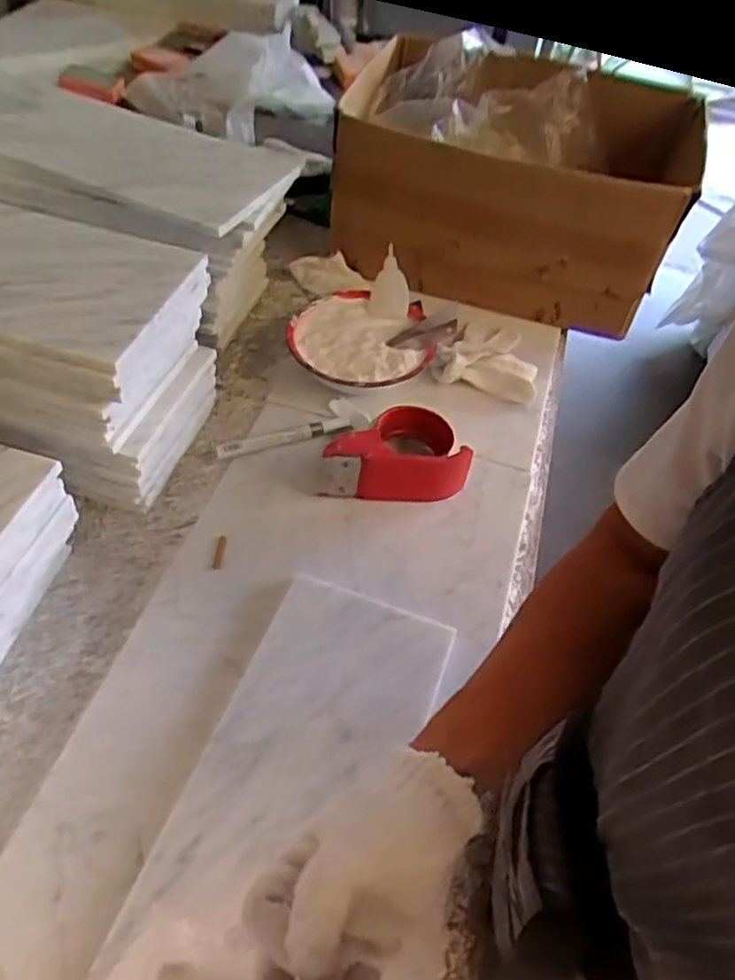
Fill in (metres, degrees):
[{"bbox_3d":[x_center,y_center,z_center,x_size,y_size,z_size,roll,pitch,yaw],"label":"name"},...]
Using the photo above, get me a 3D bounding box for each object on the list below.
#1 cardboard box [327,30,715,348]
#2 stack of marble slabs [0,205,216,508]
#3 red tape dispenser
[{"bbox_3d":[0.175,-0.386,0.897,0.380,0.209,0.303,14,52,6],"label":"cardboard box"},{"bbox_3d":[-0.378,-0.144,0.661,0.468,0.209,0.171,16,52,8],"label":"stack of marble slabs"},{"bbox_3d":[0.029,-0.037,0.706,0.140,0.061,0.078,-1,52,-6],"label":"red tape dispenser"}]

